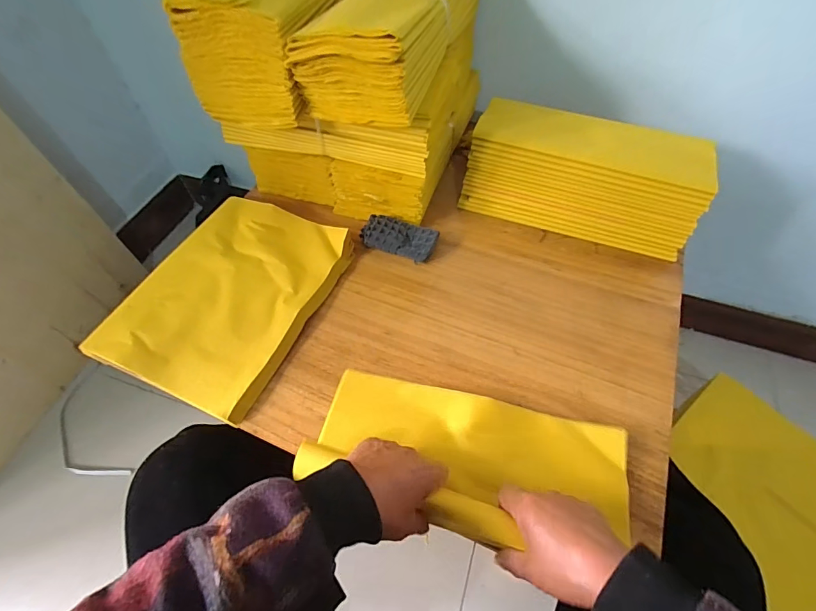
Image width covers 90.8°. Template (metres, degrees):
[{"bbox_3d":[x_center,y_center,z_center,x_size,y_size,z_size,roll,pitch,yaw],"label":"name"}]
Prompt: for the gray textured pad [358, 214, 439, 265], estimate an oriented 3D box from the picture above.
[{"bbox_3d":[-0.012,-0.099,0.590,0.106,0.024,0.051,16,58,11],"label":"gray textured pad"}]

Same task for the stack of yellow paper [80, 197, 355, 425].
[{"bbox_3d":[-0.238,-0.021,0.544,0.230,0.022,0.293,20,59,13],"label":"stack of yellow paper"}]

